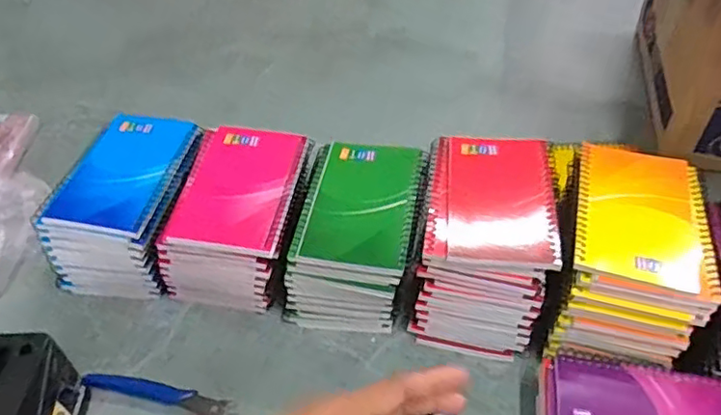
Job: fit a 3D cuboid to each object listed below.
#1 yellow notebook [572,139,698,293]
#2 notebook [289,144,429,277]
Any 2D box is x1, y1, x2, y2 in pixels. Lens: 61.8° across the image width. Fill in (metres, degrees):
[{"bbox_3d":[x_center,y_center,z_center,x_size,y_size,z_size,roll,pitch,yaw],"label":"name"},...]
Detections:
[{"bbox_3d":[0.203,0.001,0.443,0.081,0.008,0.126,12,50,11],"label":"yellow notebook"},{"bbox_3d":[0.002,-0.005,0.493,0.092,0.010,0.133,6,49,8],"label":"notebook"}]

